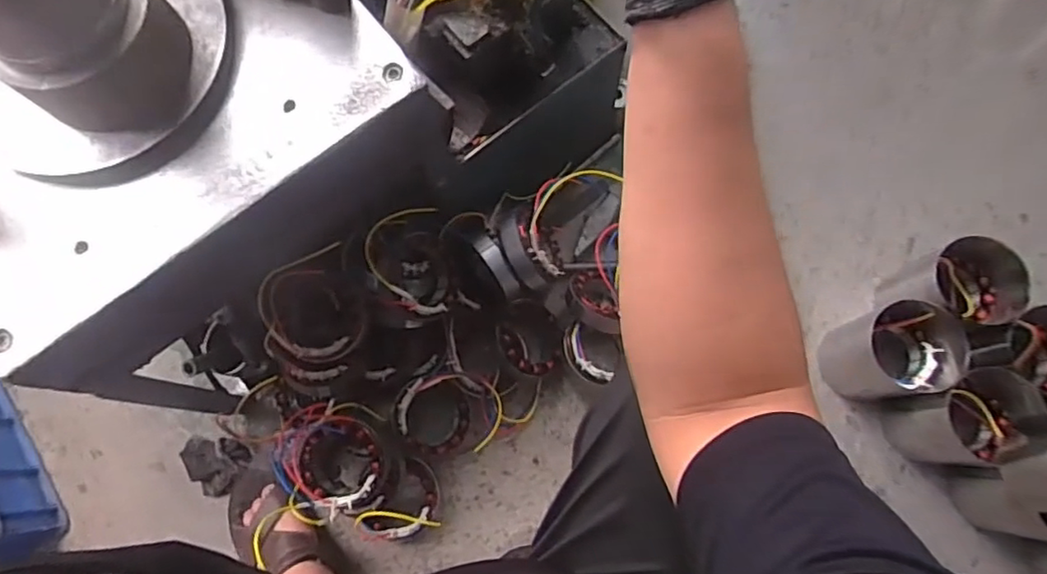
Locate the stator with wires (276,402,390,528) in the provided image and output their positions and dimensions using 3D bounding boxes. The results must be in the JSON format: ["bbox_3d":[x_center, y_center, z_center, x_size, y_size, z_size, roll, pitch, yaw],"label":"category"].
[{"bbox_3d":[-0.257,0.231,0.831,0.139,0.074,0.146,-1,75,2],"label":"stator with wires"}]

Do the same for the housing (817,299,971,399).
[{"bbox_3d":[0.521,0.094,0.876,0.124,0.155,0.122,-1,75,2],"label":"housing"}]

